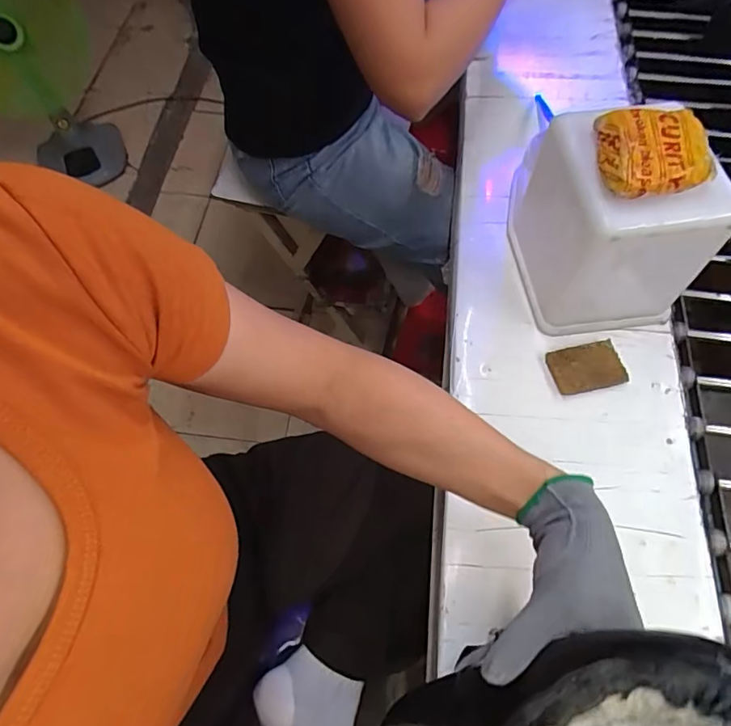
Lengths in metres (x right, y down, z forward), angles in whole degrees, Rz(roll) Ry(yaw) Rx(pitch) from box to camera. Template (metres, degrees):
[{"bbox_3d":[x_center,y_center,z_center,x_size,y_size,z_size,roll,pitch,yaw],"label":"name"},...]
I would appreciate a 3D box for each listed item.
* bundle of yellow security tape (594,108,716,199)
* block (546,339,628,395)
[{"bbox_3d":[0.240,-0.174,0.427,0.084,0.022,0.086,5,63,4],"label":"bundle of yellow security tape"},{"bbox_3d":[0.226,0.004,0.528,0.070,0.017,0.047,-11,63,-4],"label":"block"}]

